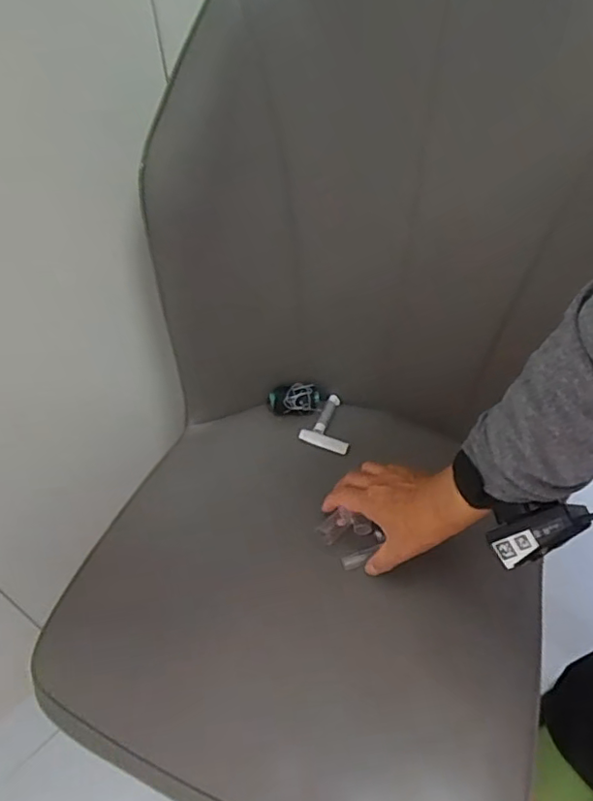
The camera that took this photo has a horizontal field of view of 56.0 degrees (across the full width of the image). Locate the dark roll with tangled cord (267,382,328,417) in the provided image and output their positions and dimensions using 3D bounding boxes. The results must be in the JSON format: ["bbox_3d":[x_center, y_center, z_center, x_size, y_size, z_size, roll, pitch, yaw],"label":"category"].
[{"bbox_3d":[-0.001,-0.004,0.646,0.065,0.027,0.038,-4,50,-2],"label":"dark roll with tangled cord"}]

